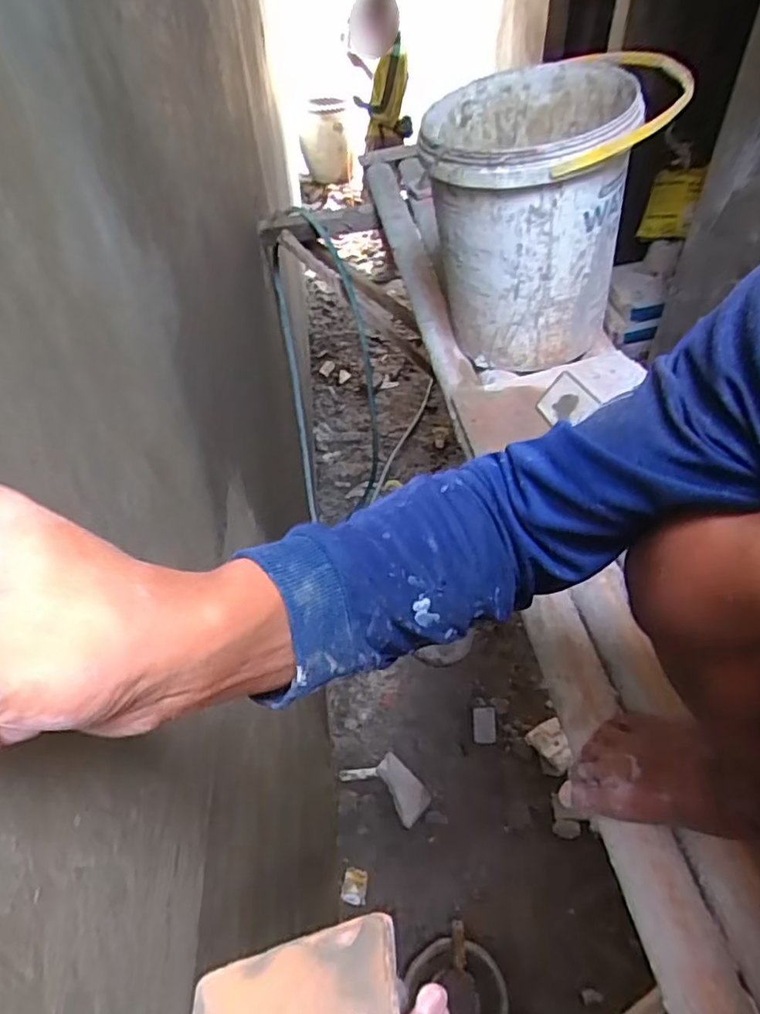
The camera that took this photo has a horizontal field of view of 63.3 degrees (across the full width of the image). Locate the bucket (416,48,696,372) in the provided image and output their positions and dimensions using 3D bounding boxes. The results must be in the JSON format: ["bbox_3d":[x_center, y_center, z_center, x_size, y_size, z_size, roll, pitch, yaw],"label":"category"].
[{"bbox_3d":[0.238,-0.452,0.985,0.312,0.376,0.307,-2,48,2],"label":"bucket"}]

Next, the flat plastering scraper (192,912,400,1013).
[{"bbox_3d":[-0.043,0.241,0.293,0.110,0.007,0.059,-25,39,9],"label":"flat plastering scraper"}]

